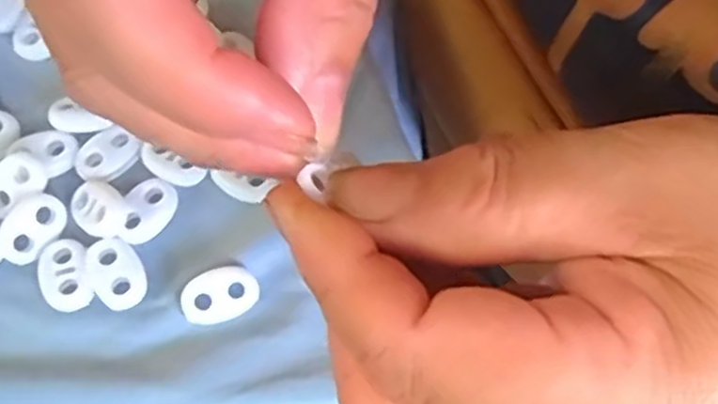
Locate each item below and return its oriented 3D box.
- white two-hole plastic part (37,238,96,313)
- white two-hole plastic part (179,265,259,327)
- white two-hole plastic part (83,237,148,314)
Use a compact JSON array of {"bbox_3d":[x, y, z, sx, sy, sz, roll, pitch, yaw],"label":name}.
[{"bbox_3d":[-0.087,0.021,0.216,0.015,0.004,0.022,-16,70,-7],"label":"white two-hole plastic part"},{"bbox_3d":[-0.041,0.028,0.217,0.022,0.004,0.015,-25,71,-11],"label":"white two-hole plastic part"},{"bbox_3d":[-0.072,0.021,0.218,0.015,0.004,0.022,-29,72,-12],"label":"white two-hole plastic part"}]

